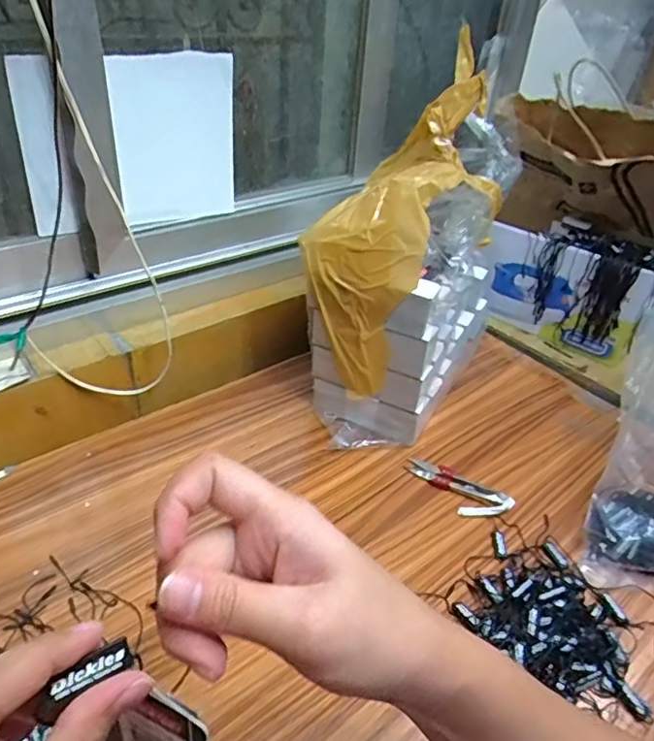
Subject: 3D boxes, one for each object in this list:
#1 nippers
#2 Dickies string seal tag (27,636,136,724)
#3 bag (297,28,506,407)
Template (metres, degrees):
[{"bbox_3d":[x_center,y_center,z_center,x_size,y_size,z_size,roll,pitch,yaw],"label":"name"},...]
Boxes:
[{"bbox_3d":[0.124,0.117,0.560,0.106,0.011,0.043,25,40,25],"label":"nippers"},{"bbox_3d":[-0.076,0.097,0.180,0.031,0.007,0.007,-29,43,-33],"label":"Dickies string seal tag"},{"bbox_3d":[0.078,-0.158,0.582,0.127,0.131,0.350,21,79,29],"label":"bag"}]

